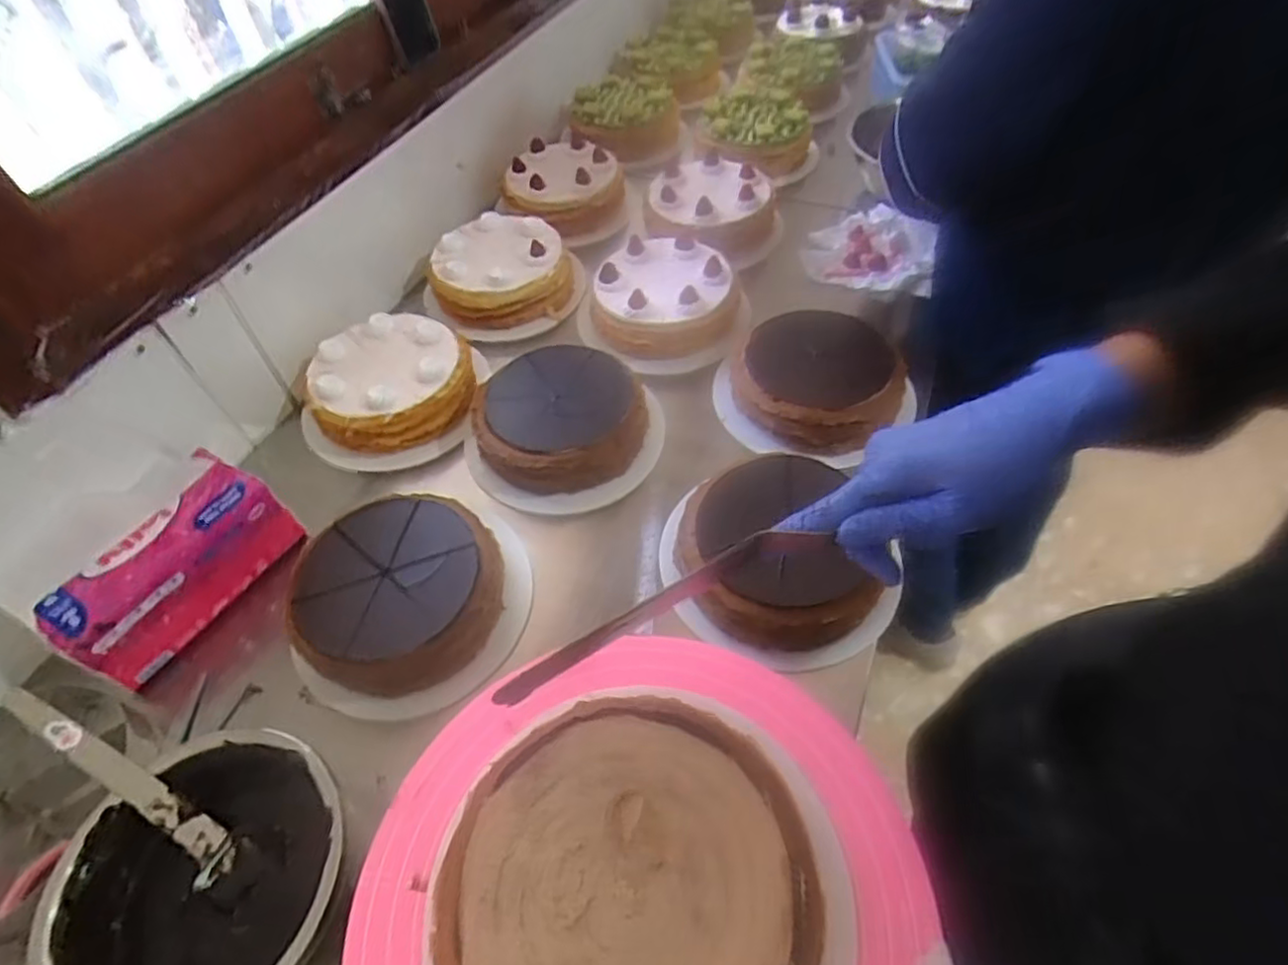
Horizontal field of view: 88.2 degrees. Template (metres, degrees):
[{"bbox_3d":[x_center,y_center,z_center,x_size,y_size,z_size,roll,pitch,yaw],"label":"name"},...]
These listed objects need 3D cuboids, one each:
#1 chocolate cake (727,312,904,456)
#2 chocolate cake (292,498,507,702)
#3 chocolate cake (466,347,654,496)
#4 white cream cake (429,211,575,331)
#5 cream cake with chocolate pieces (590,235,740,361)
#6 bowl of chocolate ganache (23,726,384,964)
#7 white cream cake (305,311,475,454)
[{"bbox_3d":[0.181,-0.109,0.711,0.174,0.073,0.162,2,53,4],"label":"chocolate cake"},{"bbox_3d":[-0.209,0.094,0.580,0.163,0.057,0.173,-1,52,2],"label":"chocolate cake"},{"bbox_3d":[-0.087,-0.067,0.694,0.174,0.064,0.156,-12,53,-6],"label":"chocolate cake"},{"bbox_3d":[-0.180,-0.273,0.846,0.174,0.068,0.164,-2,52,2],"label":"white cream cake"},{"bbox_3d":[0.025,-0.220,0.787,0.170,0.060,0.165,-1,53,2],"label":"cream cake with chocolate pieces"},{"bbox_3d":[-0.272,0.258,0.429,0.159,0.100,0.171,-1,52,2],"label":"bowl of chocolate ganache"},{"bbox_3d":[-0.277,-0.110,0.727,0.161,0.061,0.159,-1,52,2],"label":"white cream cake"}]

